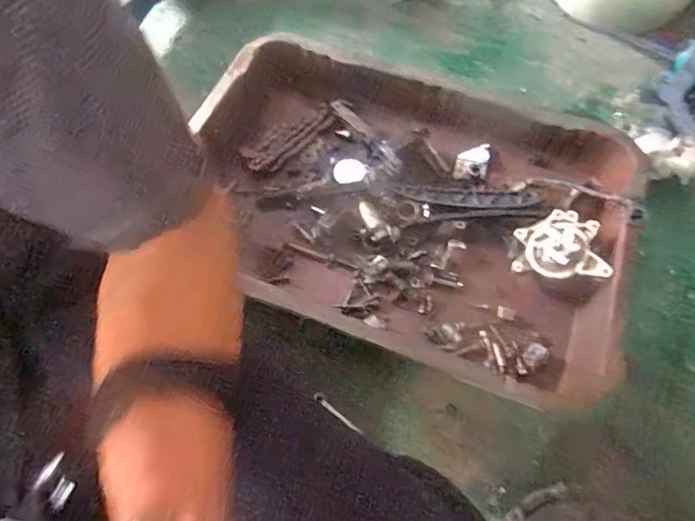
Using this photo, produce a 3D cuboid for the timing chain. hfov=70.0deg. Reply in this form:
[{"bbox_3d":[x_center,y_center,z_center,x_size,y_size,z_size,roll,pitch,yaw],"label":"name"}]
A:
[{"bbox_3d":[-0.095,-0.202,0.813,0.157,0.016,0.060,-31,69,-1],"label":"timing chain"}]

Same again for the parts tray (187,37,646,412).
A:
[{"bbox_3d":[0.070,-0.087,0.730,0.666,0.094,0.408,18,66,7],"label":"parts tray"}]

